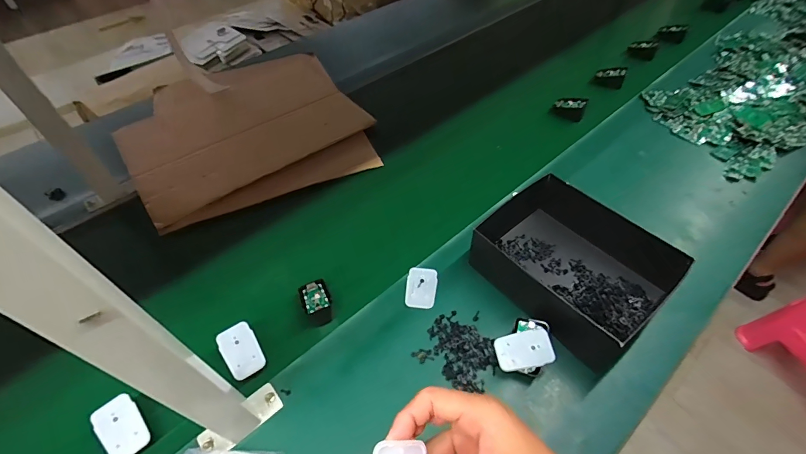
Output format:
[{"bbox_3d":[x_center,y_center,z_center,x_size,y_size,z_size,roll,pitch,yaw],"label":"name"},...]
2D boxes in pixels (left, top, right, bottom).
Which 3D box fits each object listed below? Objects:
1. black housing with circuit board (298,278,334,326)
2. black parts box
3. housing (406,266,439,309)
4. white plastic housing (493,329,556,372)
[{"bbox_3d":[-0.126,0.112,0.575,0.041,0.032,0.066,-24,36,-15],"label":"black housing with circuit board"},{"bbox_3d":[0.233,0.043,0.571,0.187,0.083,0.265,-32,56,-23],"label":"black parts box"},{"bbox_3d":[0.028,0.091,0.585,0.044,0.006,0.067,4,51,5],"label":"housing"},{"bbox_3d":[0.153,0.155,0.492,0.069,0.005,0.045,-12,59,9],"label":"white plastic housing"}]

